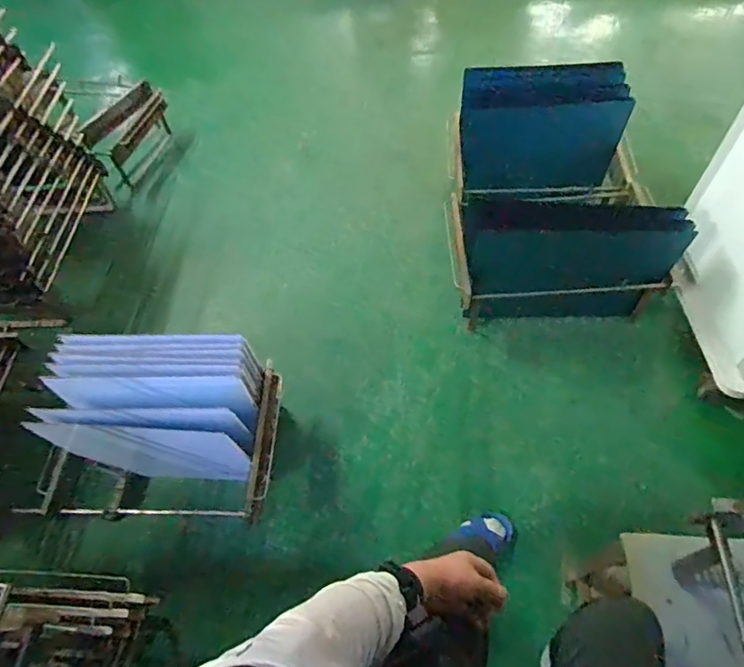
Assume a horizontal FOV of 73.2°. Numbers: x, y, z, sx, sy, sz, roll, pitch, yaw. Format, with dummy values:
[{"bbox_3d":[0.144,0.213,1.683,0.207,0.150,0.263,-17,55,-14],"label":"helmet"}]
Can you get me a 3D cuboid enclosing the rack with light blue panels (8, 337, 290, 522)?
[{"bbox_3d":[-0.535,0.279,1.314,0.575,0.462,0.373,-1,58,4],"label":"rack with light blue panels"}]

